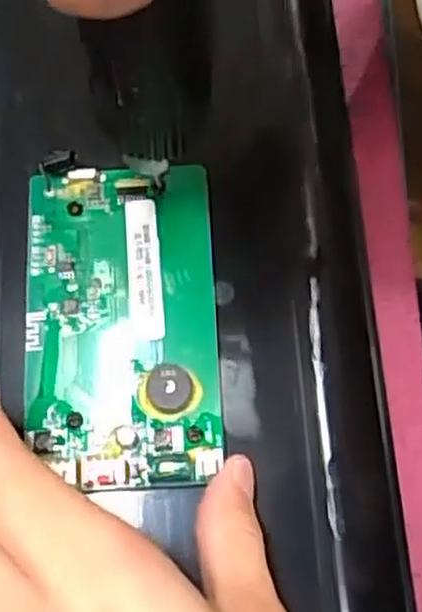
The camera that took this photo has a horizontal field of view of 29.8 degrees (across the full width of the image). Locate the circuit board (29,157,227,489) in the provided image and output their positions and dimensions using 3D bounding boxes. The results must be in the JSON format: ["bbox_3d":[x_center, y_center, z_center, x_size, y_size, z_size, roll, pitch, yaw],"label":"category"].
[{"bbox_3d":[-0.029,0.003,0.251,0.060,0.008,0.106,-3,69,-1],"label":"circuit board"}]

